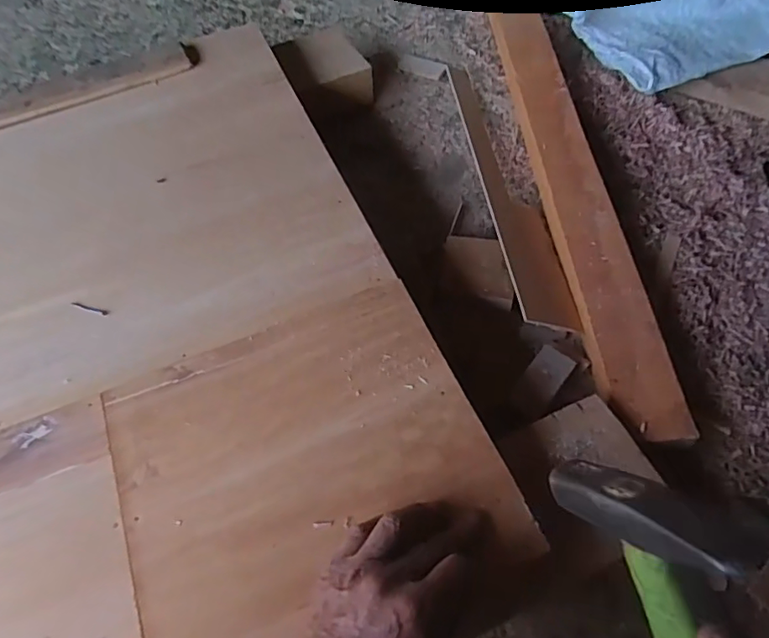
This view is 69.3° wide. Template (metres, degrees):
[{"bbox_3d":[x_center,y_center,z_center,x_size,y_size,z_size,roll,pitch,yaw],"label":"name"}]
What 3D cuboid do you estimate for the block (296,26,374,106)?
[{"bbox_3d":[-0.072,-0.345,0.782,0.085,0.066,0.118,-20,60,-8],"label":"block"}]

